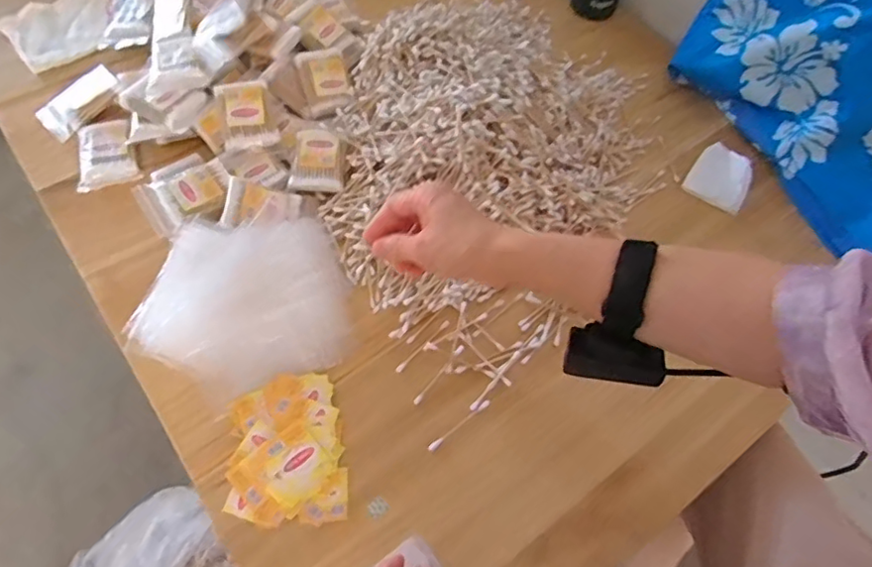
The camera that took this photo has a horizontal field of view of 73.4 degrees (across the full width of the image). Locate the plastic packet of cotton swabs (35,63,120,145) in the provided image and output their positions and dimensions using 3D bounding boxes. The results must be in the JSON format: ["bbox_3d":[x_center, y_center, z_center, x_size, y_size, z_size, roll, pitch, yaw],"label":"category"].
[{"bbox_3d":[-0.387,-0.198,0.638,0.057,0.010,0.089,41,79,20],"label":"plastic packet of cotton swabs"}]

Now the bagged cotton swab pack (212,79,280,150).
[{"bbox_3d":[-0.200,-0.178,0.621,0.054,0.025,0.071,-16,88,-7],"label":"bagged cotton swab pack"}]

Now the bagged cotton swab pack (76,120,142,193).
[{"bbox_3d":[-0.346,-0.134,0.615,0.056,0.016,0.083,-15,62,-13],"label":"bagged cotton swab pack"}]

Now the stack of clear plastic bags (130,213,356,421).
[{"bbox_3d":[-0.180,0.014,0.538,0.199,0.043,0.174,-24,64,-17],"label":"stack of clear plastic bags"}]

